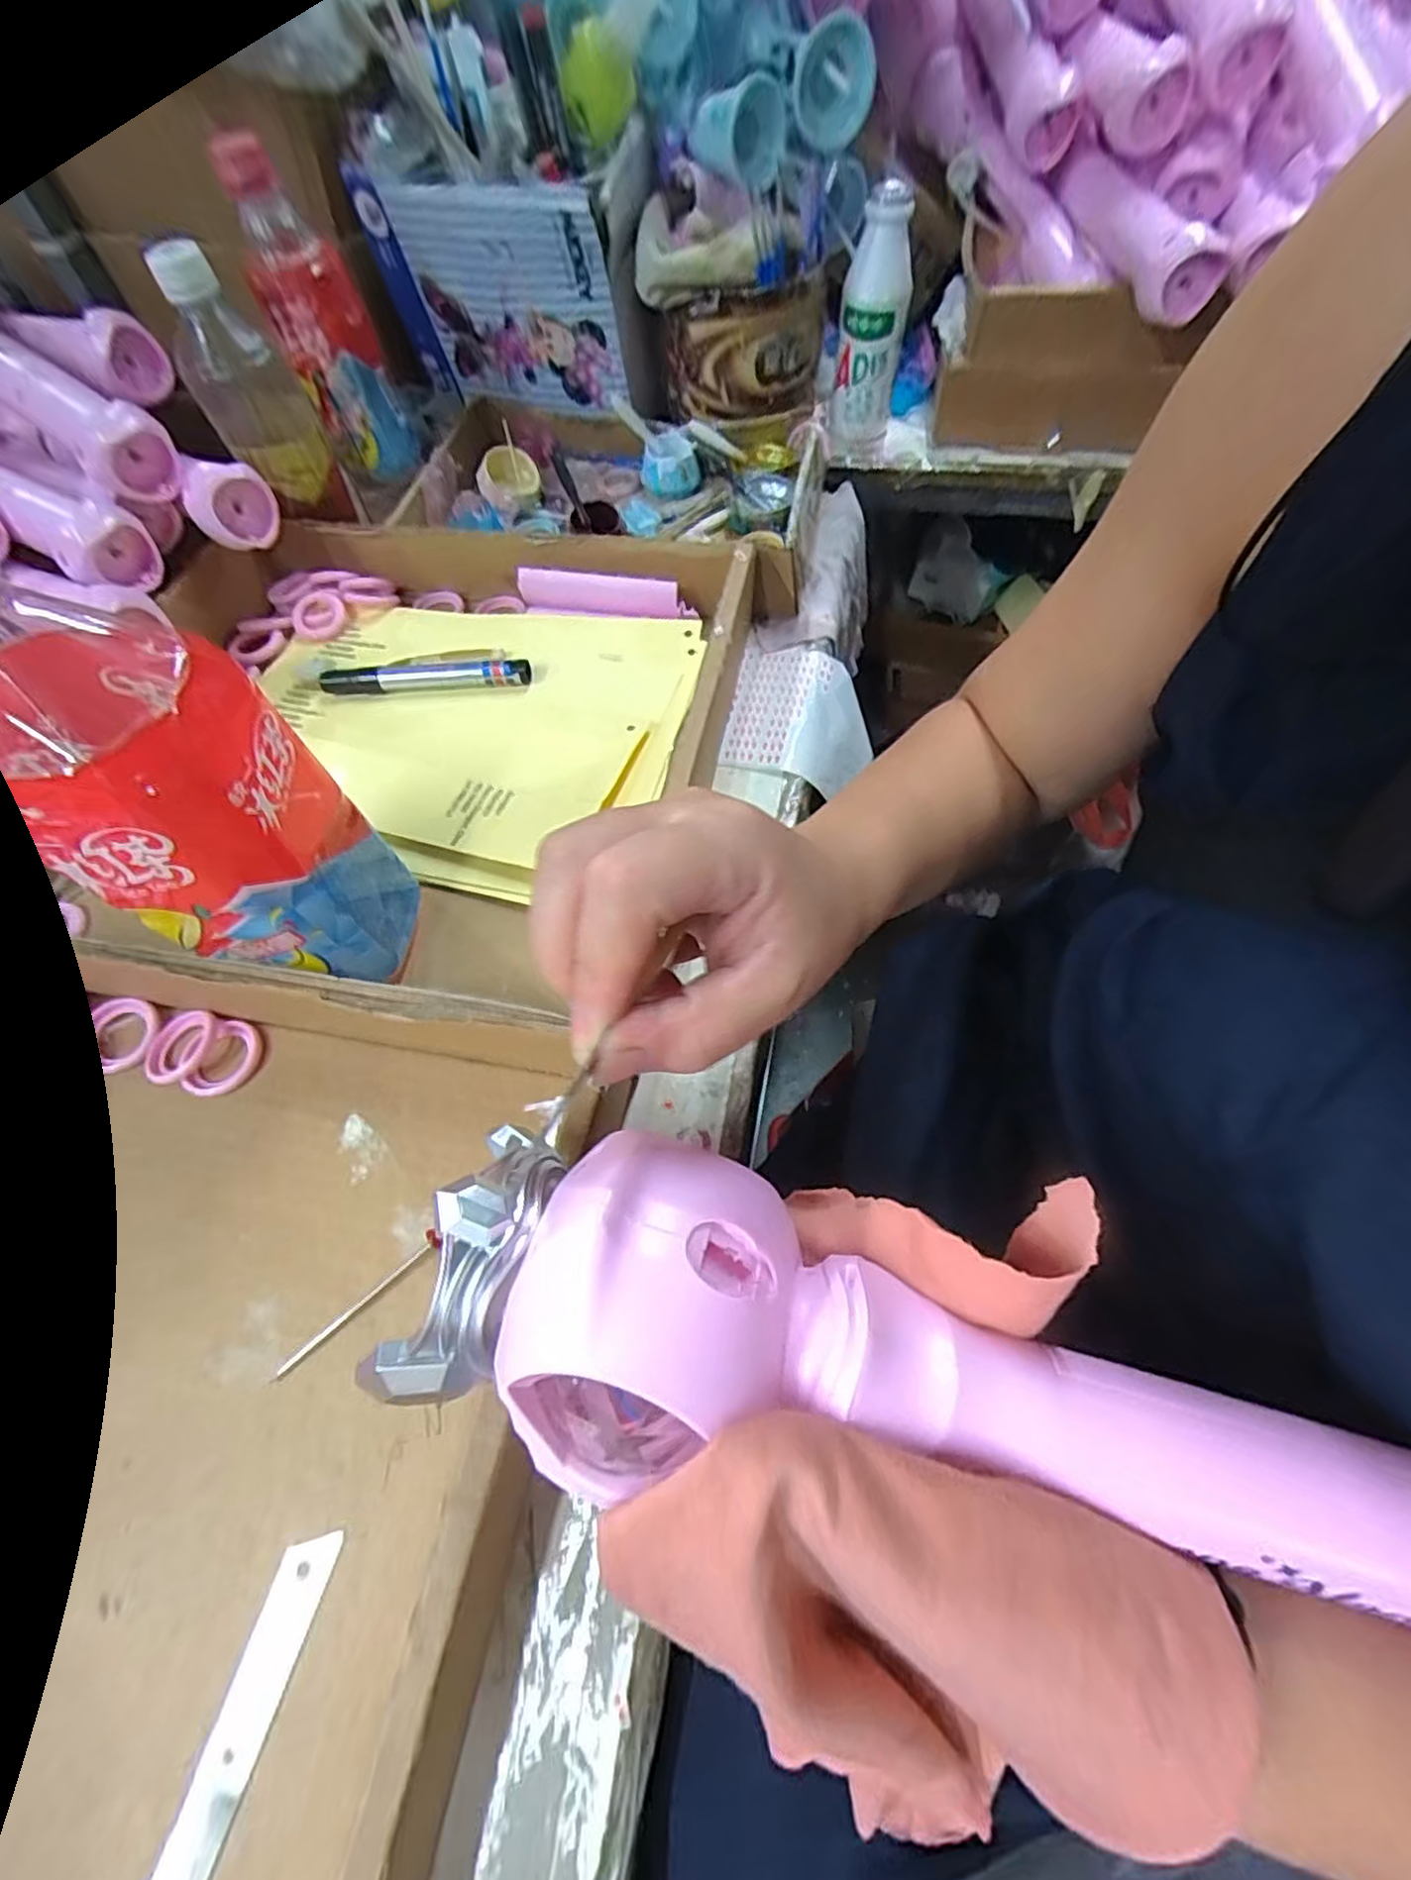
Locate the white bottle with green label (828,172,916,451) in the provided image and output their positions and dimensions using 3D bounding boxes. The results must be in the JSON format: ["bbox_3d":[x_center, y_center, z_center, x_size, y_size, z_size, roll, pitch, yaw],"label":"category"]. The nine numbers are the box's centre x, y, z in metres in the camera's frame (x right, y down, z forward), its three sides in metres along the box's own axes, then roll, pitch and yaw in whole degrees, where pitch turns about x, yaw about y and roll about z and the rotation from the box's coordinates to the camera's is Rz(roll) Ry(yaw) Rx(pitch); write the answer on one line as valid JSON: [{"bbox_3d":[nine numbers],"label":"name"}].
[{"bbox_3d":[0.129,-0.476,0.527,0.049,0.146,0.048,10,62,8],"label":"white bottle with green label"}]

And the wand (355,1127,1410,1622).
[{"bbox_3d":[0.088,0.121,0.167,0.330,0.050,0.074,16,64,1],"label":"wand"}]

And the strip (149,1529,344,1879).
[{"bbox_3d":[-0.148,0.251,0.214,0.019,0.004,0.100,12,62,8],"label":"strip"}]

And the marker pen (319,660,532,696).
[{"bbox_3d":[-0.182,-0.172,0.440,0.135,0.014,0.015,-2,61,1],"label":"marker pen"}]

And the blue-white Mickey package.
[{"bbox_3d":[-0.147,-0.454,0.484,0.155,0.135,0.023,6,80,7],"label":"blue-white Mickey package"}]

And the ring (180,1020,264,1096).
[{"bbox_3d":[-0.232,0.055,0.325,0.034,0.007,0.034,-24,63,-11],"label":"ring"}]

